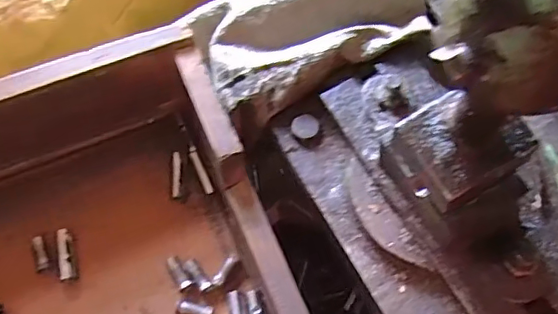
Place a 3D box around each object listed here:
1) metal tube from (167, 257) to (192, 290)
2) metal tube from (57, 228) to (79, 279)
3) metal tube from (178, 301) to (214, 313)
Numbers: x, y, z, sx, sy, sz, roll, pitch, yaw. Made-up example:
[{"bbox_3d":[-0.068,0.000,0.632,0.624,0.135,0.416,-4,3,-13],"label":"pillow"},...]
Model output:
[{"bbox_3d":[-0.071,0.082,0.401,0.010,0.009,0.025,-33,70,-11],"label":"metal tube"},{"bbox_3d":[-0.151,0.069,0.403,0.012,0.010,0.038,-17,67,-5],"label":"metal tube"},{"bbox_3d":[-0.057,0.105,0.387,0.024,0.005,0.008,14,68,-5],"label":"metal tube"}]

